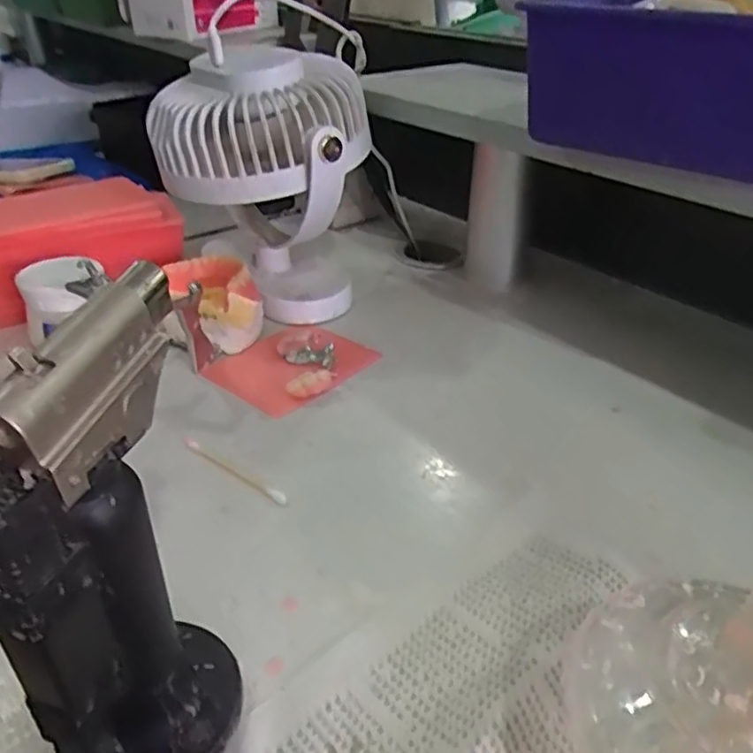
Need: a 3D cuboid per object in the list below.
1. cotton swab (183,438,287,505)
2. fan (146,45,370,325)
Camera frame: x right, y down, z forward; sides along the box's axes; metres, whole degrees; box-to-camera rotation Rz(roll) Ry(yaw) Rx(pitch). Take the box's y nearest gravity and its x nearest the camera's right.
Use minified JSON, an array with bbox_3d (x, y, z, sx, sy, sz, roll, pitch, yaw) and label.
[{"bbox_3d":[-0.071,0.046,0.331,0.070,0.005,0.007,24,38,32],"label":"cotton swab"},{"bbox_3d":[-0.079,-0.137,0.479,0.146,0.159,0.137,-11,35,-17],"label":"fan"}]

